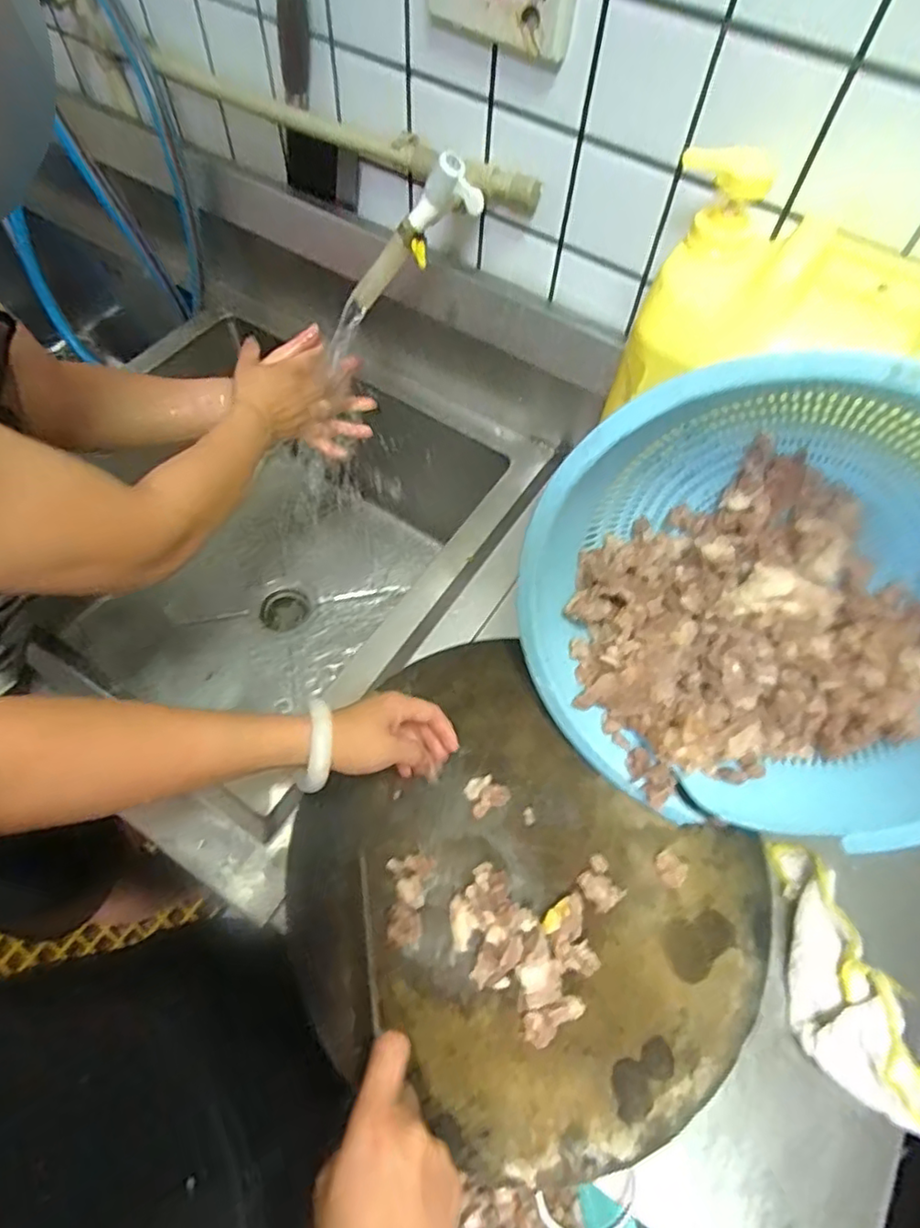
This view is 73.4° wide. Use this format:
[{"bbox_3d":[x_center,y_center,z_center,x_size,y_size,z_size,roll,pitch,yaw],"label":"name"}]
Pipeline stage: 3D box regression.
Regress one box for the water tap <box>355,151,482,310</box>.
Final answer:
[{"bbox_3d":[-0.047,-0.370,0.621,0.167,0.063,0.052,-37,61,27],"label":"water tap"}]

